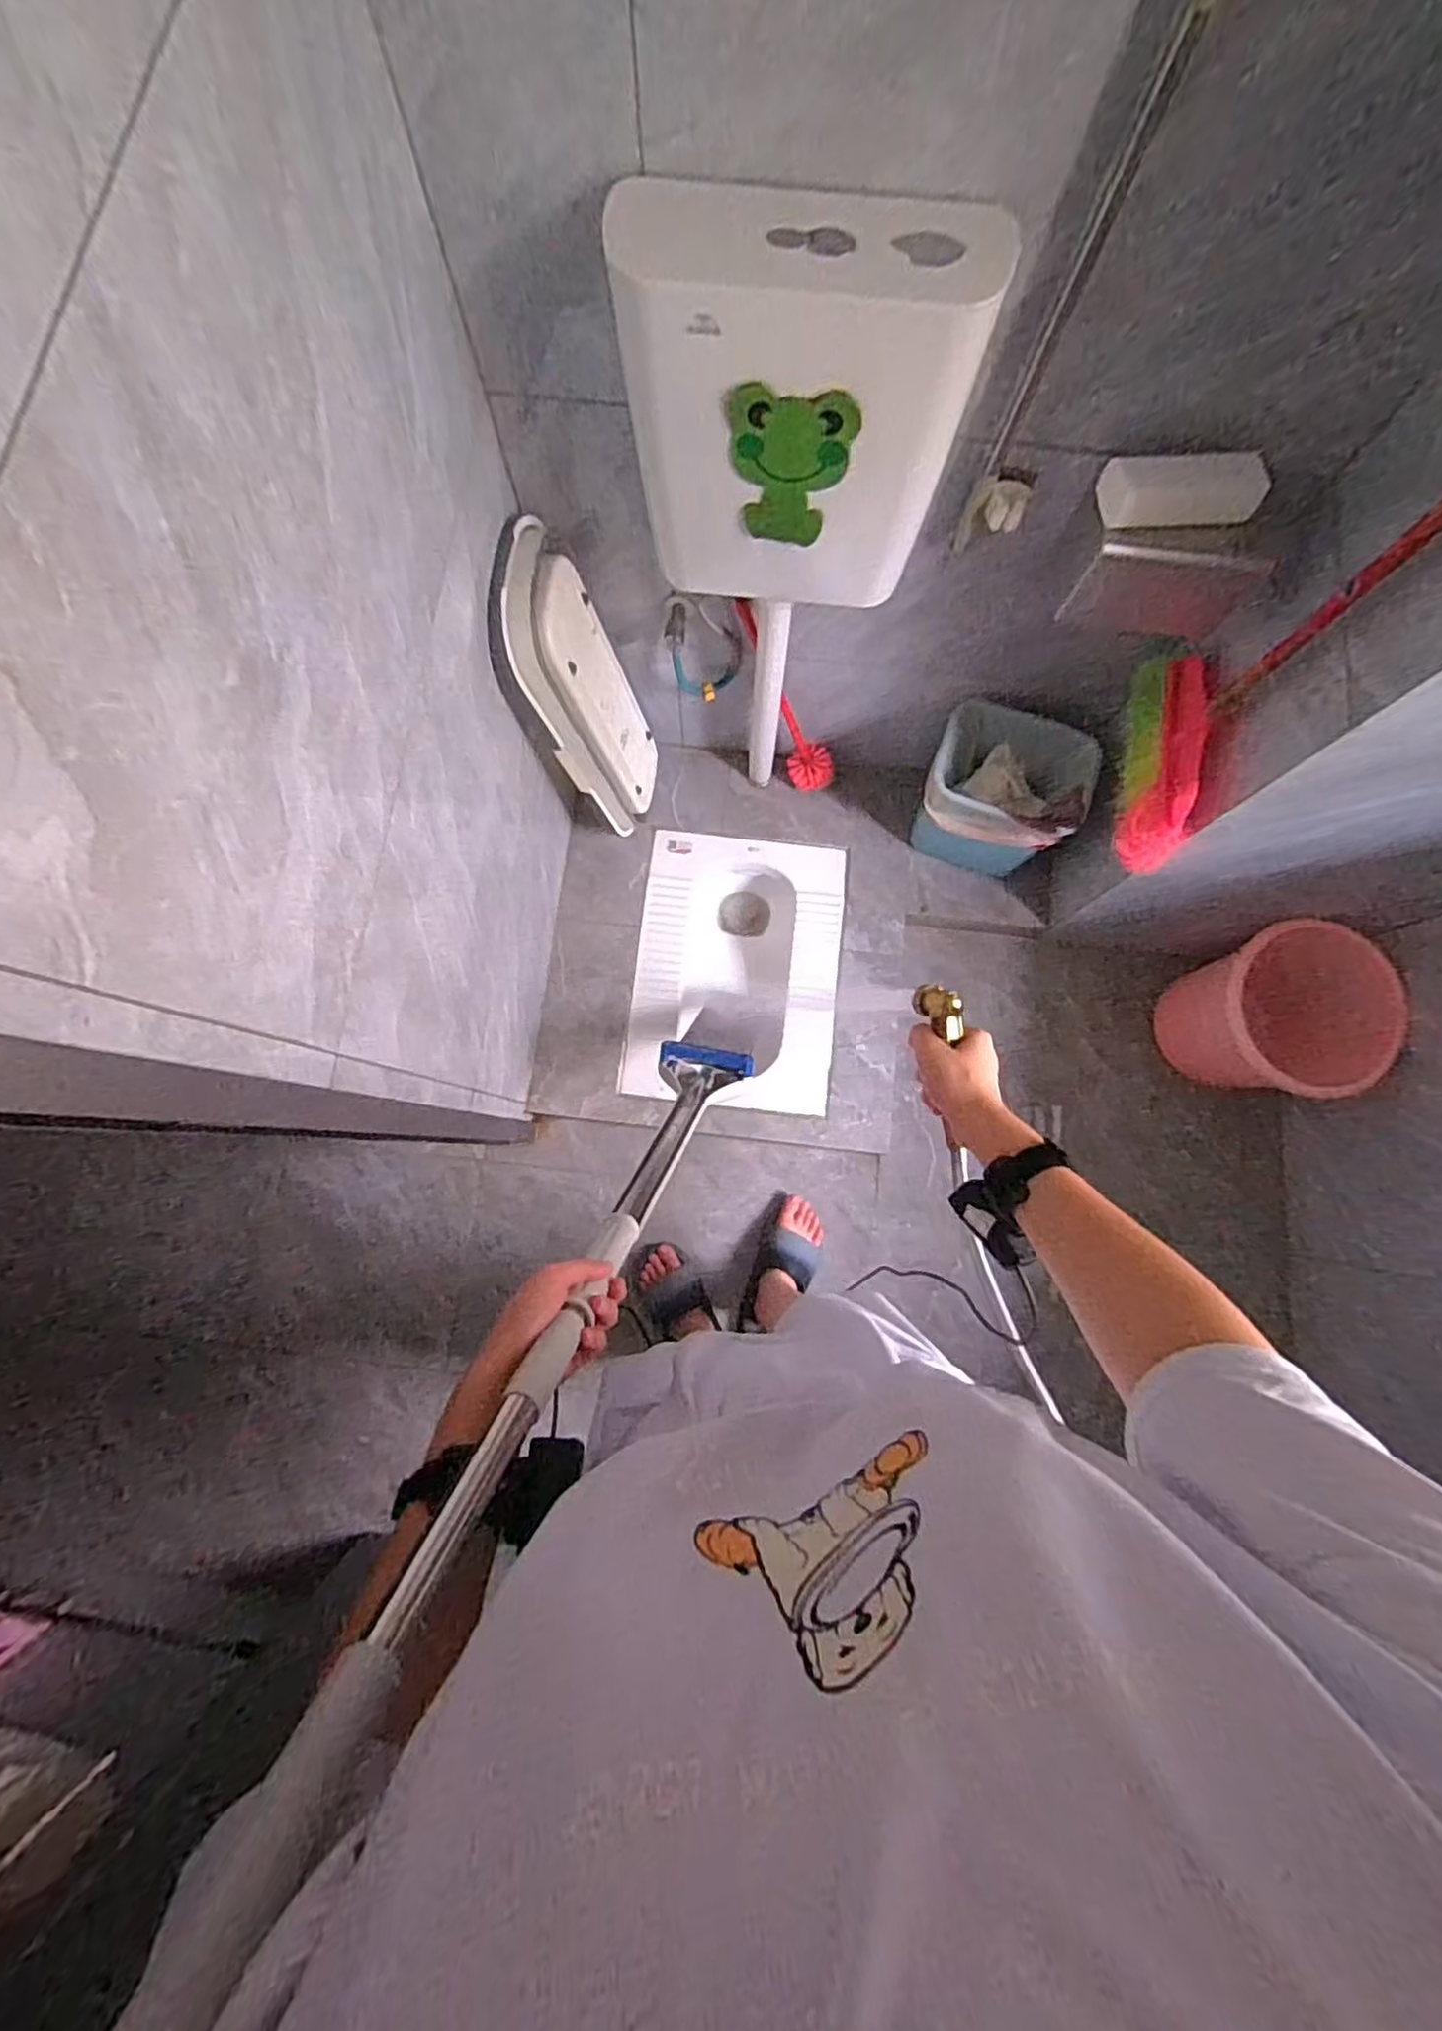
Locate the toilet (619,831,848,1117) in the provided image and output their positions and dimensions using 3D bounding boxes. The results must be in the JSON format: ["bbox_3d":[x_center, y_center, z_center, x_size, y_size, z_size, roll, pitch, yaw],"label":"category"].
[{"bbox_3d":[0.037,-0.084,1.500,0.414,0.203,0.549,7,79,3],"label":"toilet"}]

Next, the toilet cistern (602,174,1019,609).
[{"bbox_3d":[0.086,-0.650,0.782,0.359,0.373,0.139,6,79,3],"label":"toilet cistern"}]

